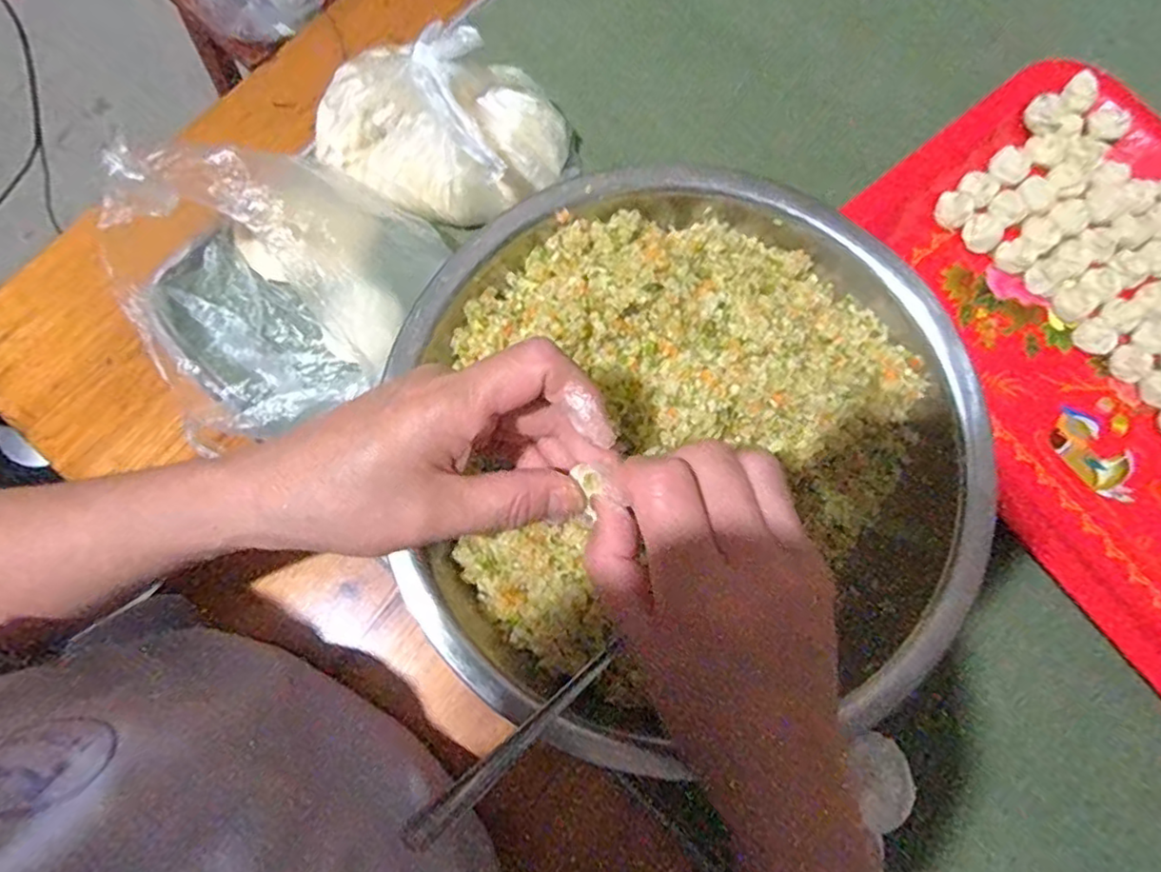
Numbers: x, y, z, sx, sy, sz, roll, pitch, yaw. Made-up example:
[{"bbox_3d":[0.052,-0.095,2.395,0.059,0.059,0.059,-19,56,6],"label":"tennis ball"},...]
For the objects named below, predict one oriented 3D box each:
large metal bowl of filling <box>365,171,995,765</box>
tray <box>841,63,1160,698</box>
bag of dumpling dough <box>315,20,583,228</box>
[{"bbox_3d":[0.049,0.010,0.328,0.279,0.092,0.288,1,77,-3],"label":"large metal bowl of filling"},{"bbox_3d":[0.347,-0.041,0.378,0.264,0.018,0.378,-35,80,-7],"label":"tray"},{"bbox_3d":[-0.084,-0.183,0.375,0.156,0.076,0.101,11,77,-1],"label":"bag of dumpling dough"}]

